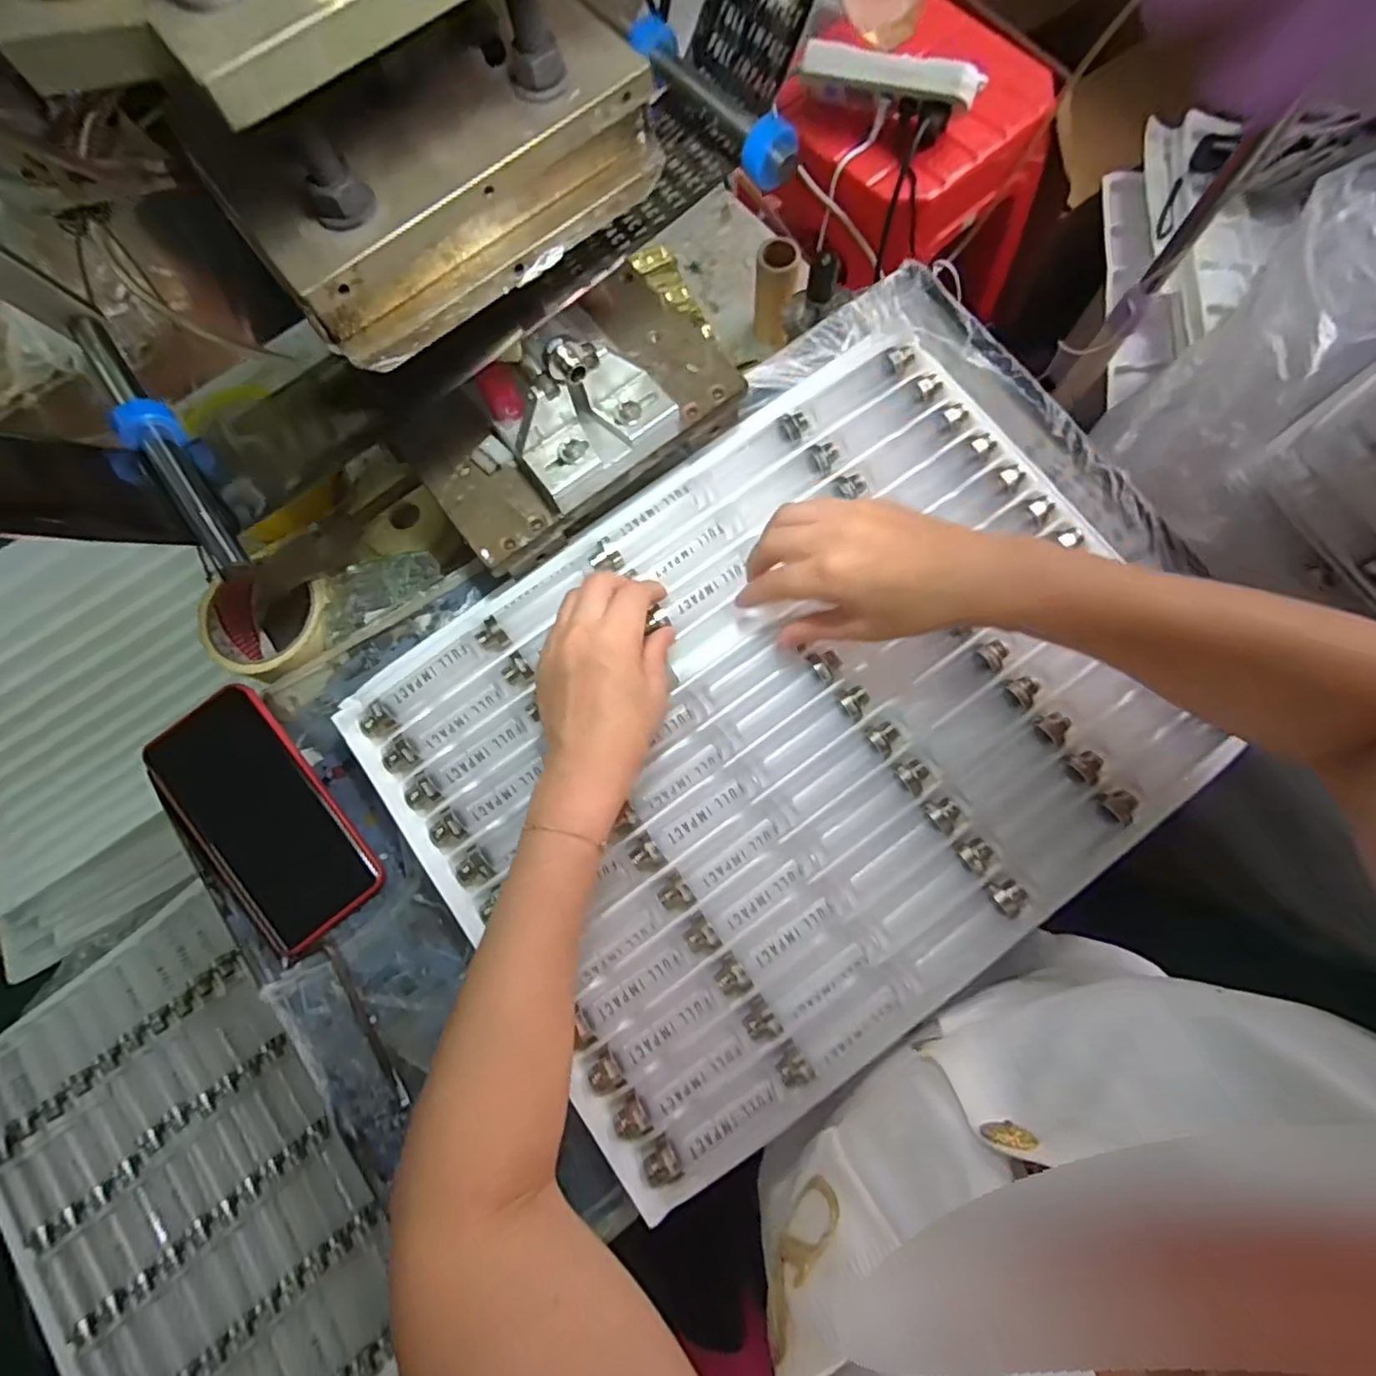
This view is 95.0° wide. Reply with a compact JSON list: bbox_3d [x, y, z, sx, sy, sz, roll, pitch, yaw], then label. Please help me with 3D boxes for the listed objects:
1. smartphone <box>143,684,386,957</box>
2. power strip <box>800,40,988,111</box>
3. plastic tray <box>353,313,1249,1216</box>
[{"bbox_3d":[-0.264,0.082,0.393,0.079,0.013,0.155,-38,91,-2],"label":"smartphone"},{"bbox_3d":[0.227,-0.685,0.712,0.196,0.046,0.032,21,79,8],"label":"power strip"},{"bbox_3d":[0.069,0.015,0.379,0.451,0.048,0.338,-36,76,-9],"label":"plastic tray"}]

